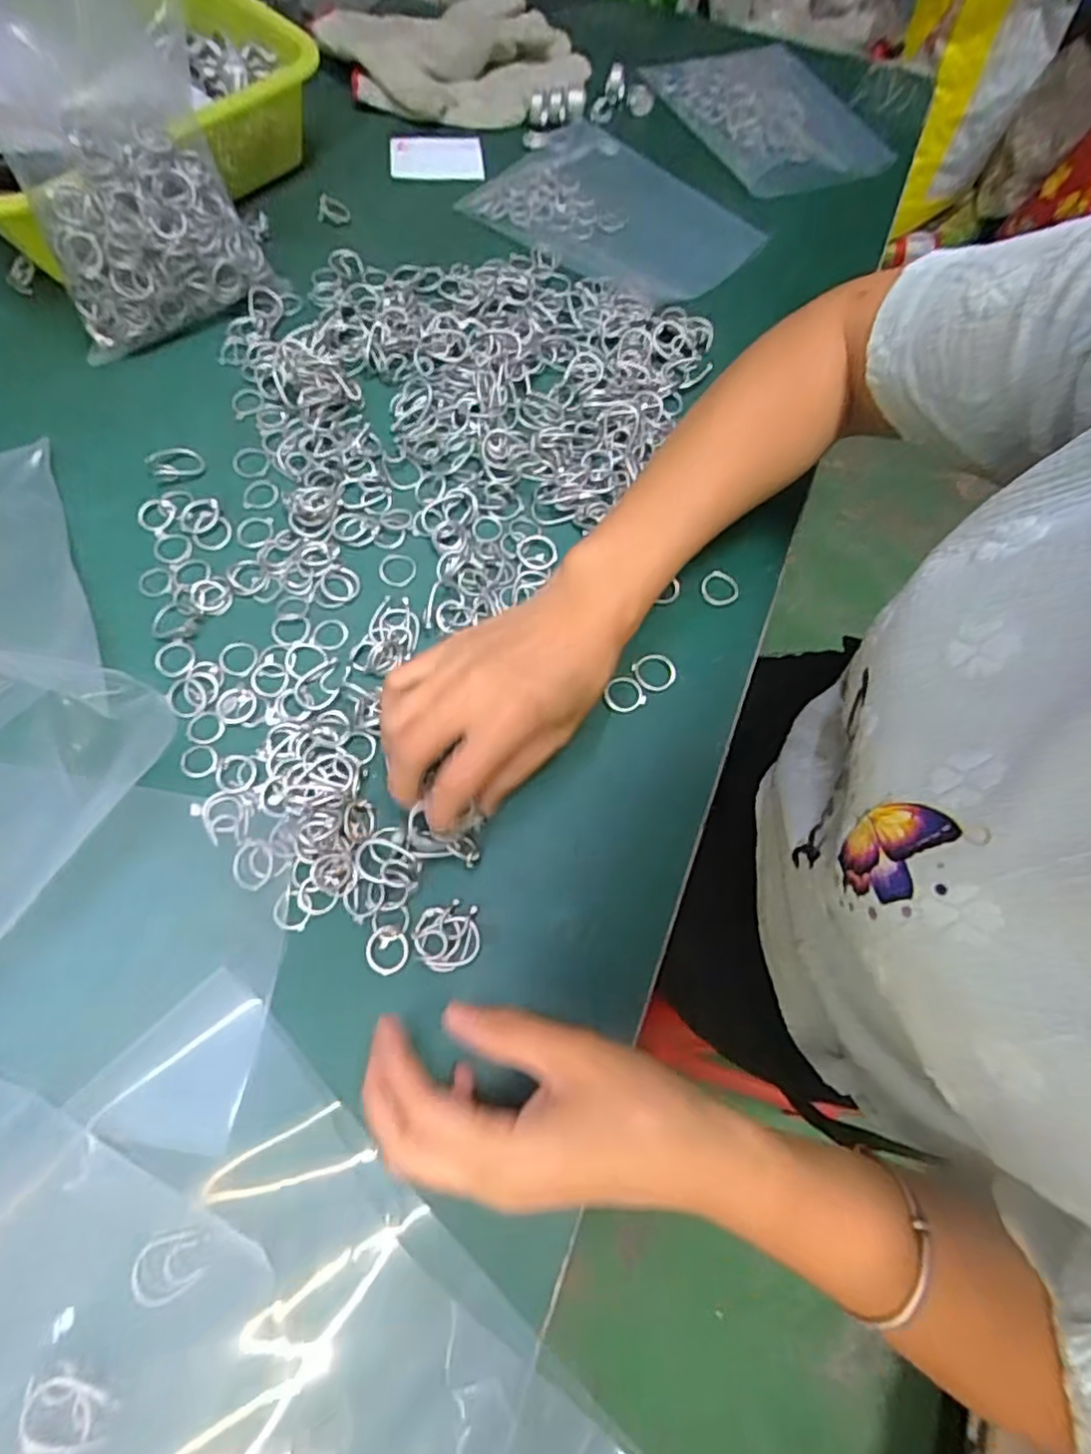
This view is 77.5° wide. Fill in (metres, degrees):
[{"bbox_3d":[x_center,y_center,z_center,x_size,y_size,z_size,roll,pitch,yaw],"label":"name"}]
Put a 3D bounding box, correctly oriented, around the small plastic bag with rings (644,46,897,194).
[{"bbox_3d":[0.198,-0.531,0.582,0.165,0.014,0.193,-23,72,-14],"label":"small plastic bag with rings"}]

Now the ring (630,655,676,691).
[{"bbox_3d":[0.062,-0.031,0.384,0.025,0.004,0.021,-9,70,-9],"label":"ring"}]

